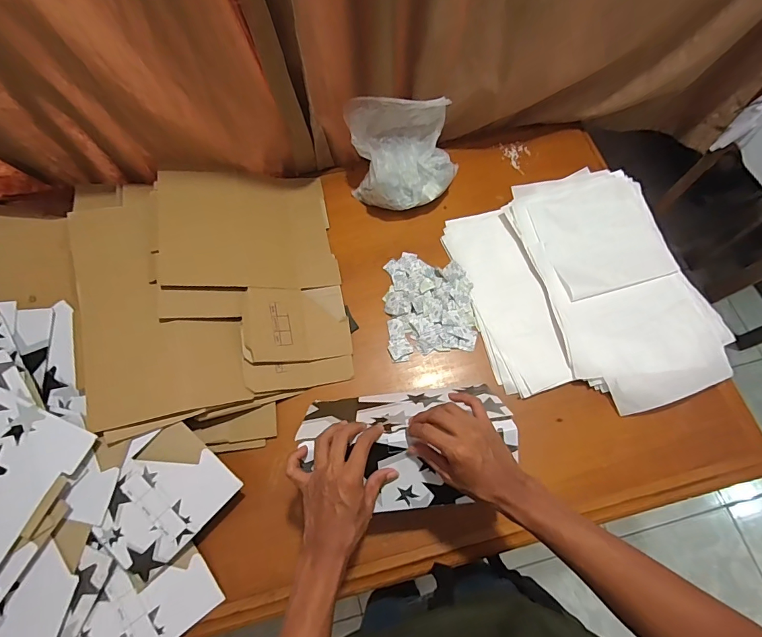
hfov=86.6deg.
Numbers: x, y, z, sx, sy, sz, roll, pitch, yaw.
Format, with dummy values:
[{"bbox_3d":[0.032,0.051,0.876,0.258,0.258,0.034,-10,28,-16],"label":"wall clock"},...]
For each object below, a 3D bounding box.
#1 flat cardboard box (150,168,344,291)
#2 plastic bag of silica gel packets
[{"bbox_3d":[-0.246,-0.172,0.759,0.299,0.015,0.259,-4,66,-27],"label":"flat cardboard box"},{"bbox_3d":[0.049,-0.313,0.773,0.213,0.155,0.152,-5,69,-1],"label":"plastic bag of silica gel packets"}]

